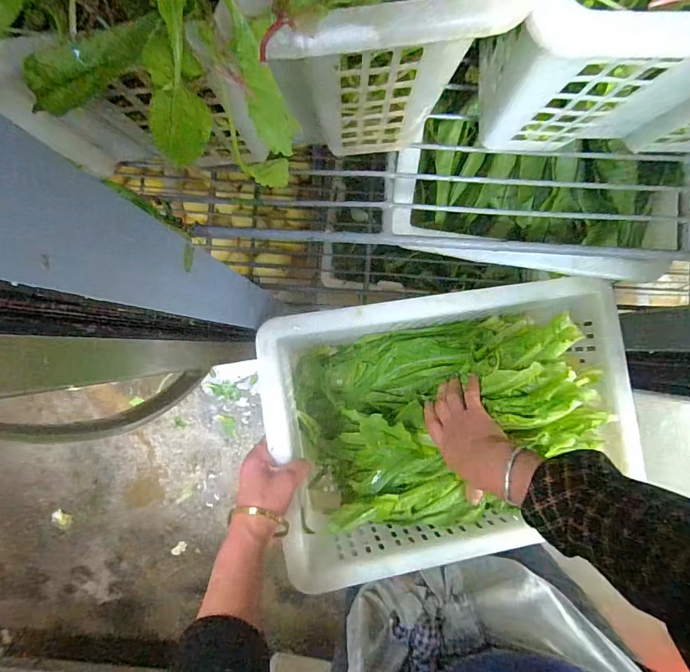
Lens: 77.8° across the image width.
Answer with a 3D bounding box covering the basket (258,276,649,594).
[{"bbox_3d":[0.141,0.107,0.553,0.443,0.165,0.295,-9,85,2],"label":"basket"}]

